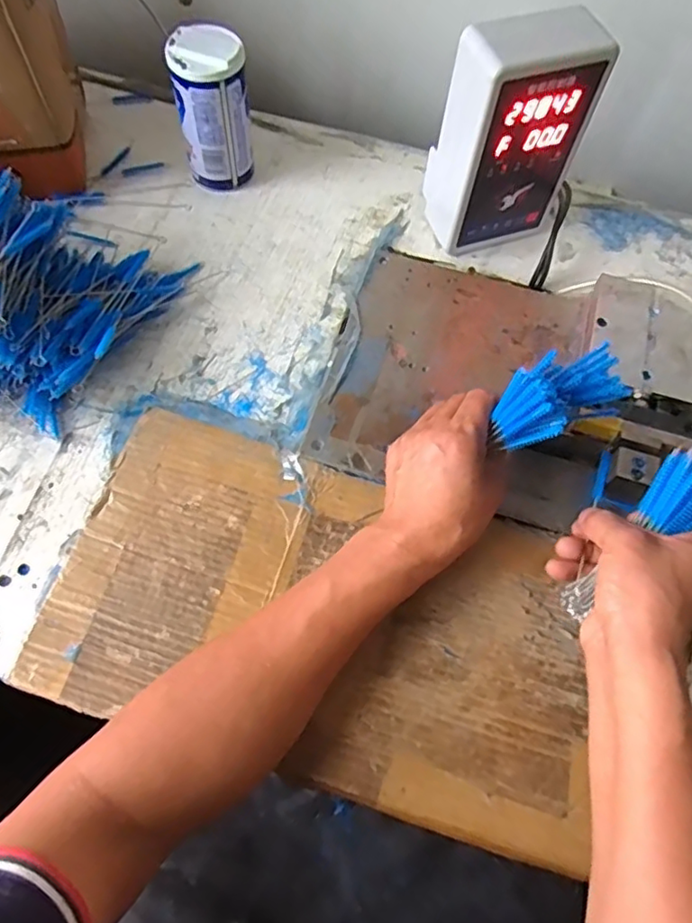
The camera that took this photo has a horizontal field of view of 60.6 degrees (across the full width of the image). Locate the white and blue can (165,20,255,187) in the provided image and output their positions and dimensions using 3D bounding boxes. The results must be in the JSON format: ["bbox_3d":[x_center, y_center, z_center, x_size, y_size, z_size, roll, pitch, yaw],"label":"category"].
[{"bbox_3d":[-0.120,-0.322,0.550,0.065,0.124,0.060,-6,66,-5],"label":"white and blue can"}]

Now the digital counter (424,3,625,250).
[{"bbox_3d":[0.139,-0.274,0.509,0.112,0.175,0.063,-18,67,-10],"label":"digital counter"}]

